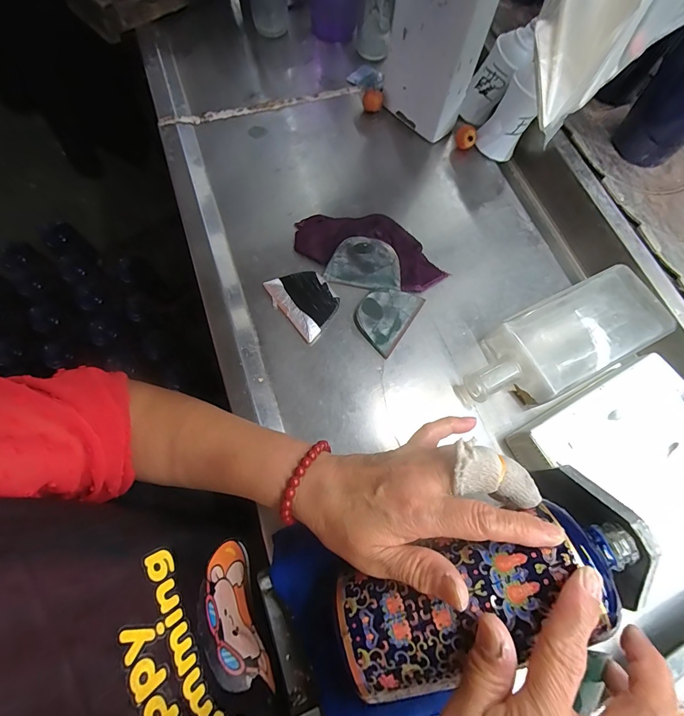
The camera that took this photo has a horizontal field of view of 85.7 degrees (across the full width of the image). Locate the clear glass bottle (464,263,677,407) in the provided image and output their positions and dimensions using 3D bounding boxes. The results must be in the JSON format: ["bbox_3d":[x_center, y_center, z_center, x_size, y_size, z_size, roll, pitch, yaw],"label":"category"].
[{"bbox_3d":[0.228,-0.018,0.381,0.224,0.041,0.088,-26,73,-9],"label":"clear glass bottle"}]

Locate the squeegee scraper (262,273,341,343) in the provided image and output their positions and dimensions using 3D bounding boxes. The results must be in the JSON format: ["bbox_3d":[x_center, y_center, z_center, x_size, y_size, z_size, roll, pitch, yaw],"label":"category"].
[{"bbox_3d":[-0.041,-0.067,0.412,0.061,0.012,0.083,-41,76,-13],"label":"squeegee scraper"}]

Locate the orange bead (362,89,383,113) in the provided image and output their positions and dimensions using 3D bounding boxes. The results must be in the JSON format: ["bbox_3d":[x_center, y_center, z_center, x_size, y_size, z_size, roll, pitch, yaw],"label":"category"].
[{"bbox_3d":[0.043,-0.357,0.518,0.028,0.028,0.021,1,71,0],"label":"orange bead"}]

